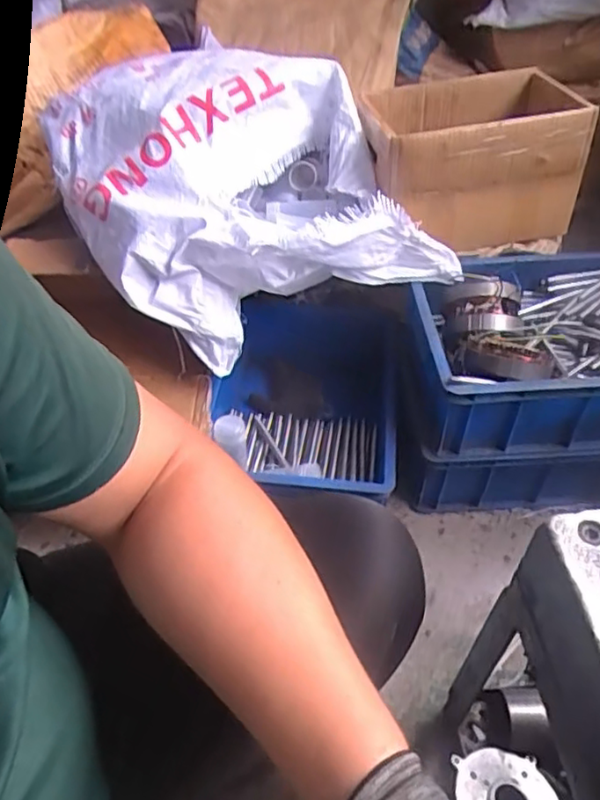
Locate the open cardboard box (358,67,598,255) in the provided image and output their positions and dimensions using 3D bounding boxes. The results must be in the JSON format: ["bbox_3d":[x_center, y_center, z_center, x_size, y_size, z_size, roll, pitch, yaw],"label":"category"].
[{"bbox_3d":[0.270,-0.380,1.012,0.338,0.192,0.235,0,47,0],"label":"open cardboard box"}]

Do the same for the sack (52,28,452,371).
[{"bbox_3d":[-0.119,-0.367,1.028,0.487,0.271,0.594,-18,50,-17],"label":"sack"}]

